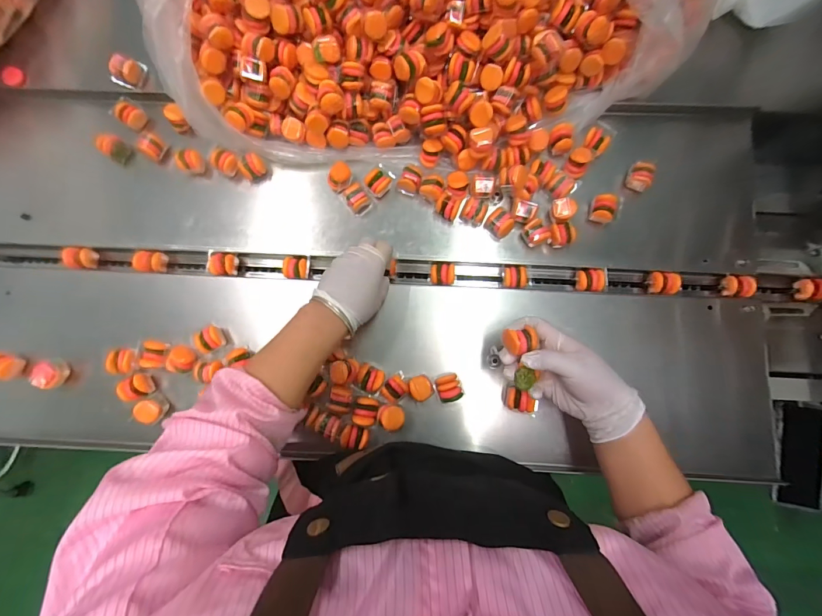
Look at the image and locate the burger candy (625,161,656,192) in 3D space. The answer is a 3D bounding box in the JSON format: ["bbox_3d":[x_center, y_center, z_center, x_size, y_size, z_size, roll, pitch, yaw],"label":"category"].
[{"bbox_3d":[0.323,-0.186,0.543,0.031,0.038,0.028,29,83,6],"label":"burger candy"}]

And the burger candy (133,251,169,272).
[{"bbox_3d":[-0.361,-0.064,0.540,0.035,0.026,0.027,-5,80,1],"label":"burger candy"}]

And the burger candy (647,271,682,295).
[{"bbox_3d":[0.348,-0.035,0.531,0.031,0.027,0.030,7,81,3],"label":"burger candy"}]

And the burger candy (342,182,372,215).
[{"bbox_3d":[-0.076,-0.151,0.533,0.028,0.033,0.036,-38,81,-5],"label":"burger candy"}]

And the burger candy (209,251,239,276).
[{"bbox_3d":[-0.264,-0.060,0.541,0.032,0.028,0.033,10,81,3],"label":"burger candy"}]

